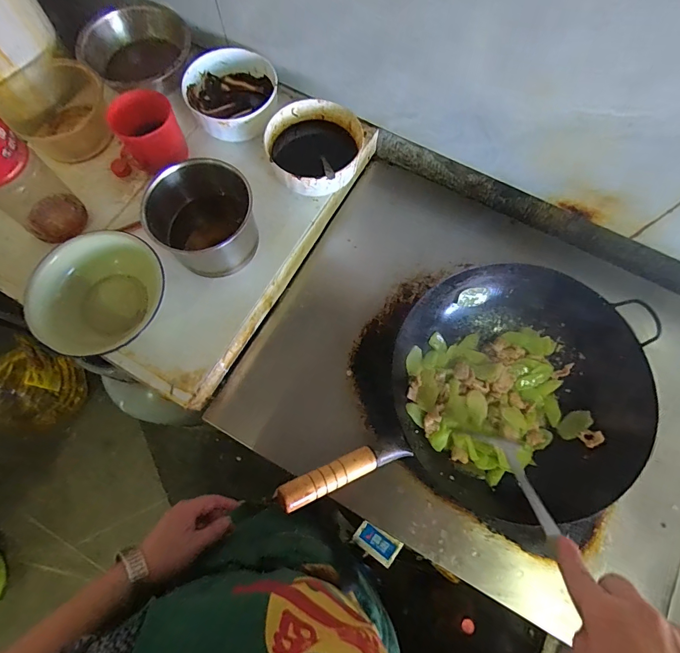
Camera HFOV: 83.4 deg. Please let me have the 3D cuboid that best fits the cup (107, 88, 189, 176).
[{"bbox_3d":[-0.325,-0.333,0.652,0.100,0.090,0.096,-33,76,-11],"label":"cup"}]

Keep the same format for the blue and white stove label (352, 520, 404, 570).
[{"bbox_3d":[0.064,0.377,0.665,0.077,0.013,0.044,32,75,9],"label":"blue and white stove label"}]

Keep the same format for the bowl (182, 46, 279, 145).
[{"bbox_3d":[-0.199,-0.427,0.713,0.160,0.066,0.169,0,72,-1],"label":"bowl"}]

